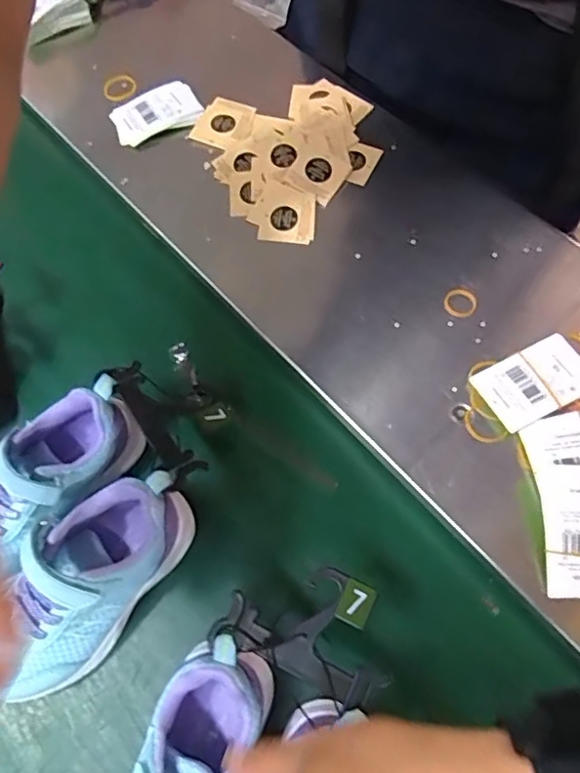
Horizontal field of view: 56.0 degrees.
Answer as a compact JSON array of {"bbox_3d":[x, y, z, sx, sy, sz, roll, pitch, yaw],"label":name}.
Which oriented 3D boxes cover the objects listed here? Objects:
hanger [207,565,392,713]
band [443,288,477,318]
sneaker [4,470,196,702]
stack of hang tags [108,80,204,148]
[{"bbox_3d":[0.010,0.135,0.316,0.096,0.013,0.062,19,70,12],"label":"hanger"},{"bbox_3d":[0.134,-0.066,0.427,0.024,0.004,0.026,-1,67,3],"label":"band"},{"bbox_3d":[-0.130,0.119,0.349,0.067,0.071,0.145,34,71,16],"label":"sneaker"},{"bbox_3d":[-0.126,-0.259,0.514,0.081,0.013,0.052,-27,68,-8],"label":"stack of hang tags"}]

